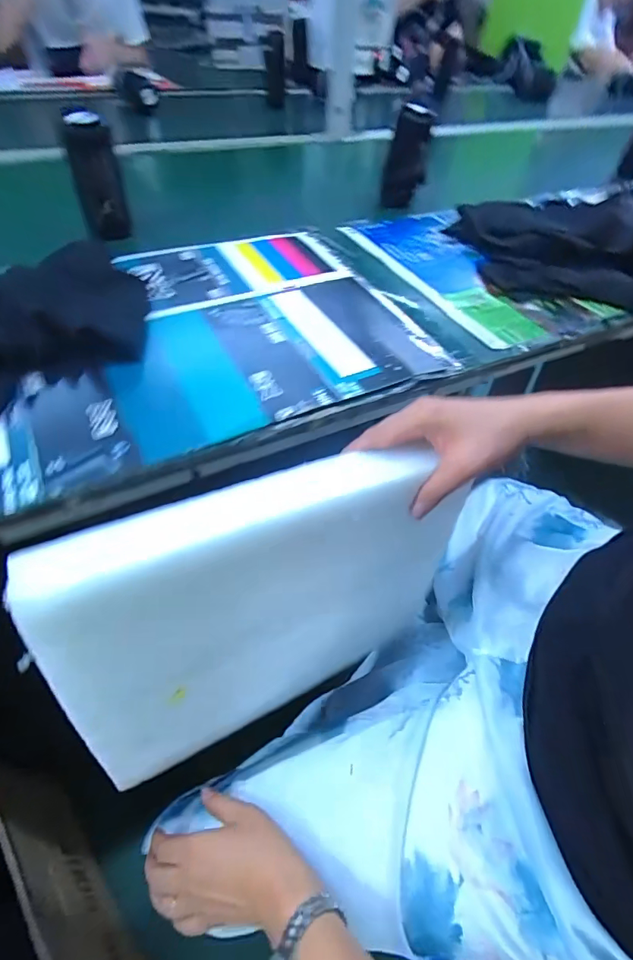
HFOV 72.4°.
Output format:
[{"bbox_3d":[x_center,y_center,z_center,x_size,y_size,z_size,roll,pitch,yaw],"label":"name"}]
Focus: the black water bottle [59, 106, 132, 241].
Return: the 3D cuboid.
[{"bbox_3d":[-0.291,-0.403,0.573,0.057,0.136,0.048,-16,55,-17],"label":"black water bottle"}]

